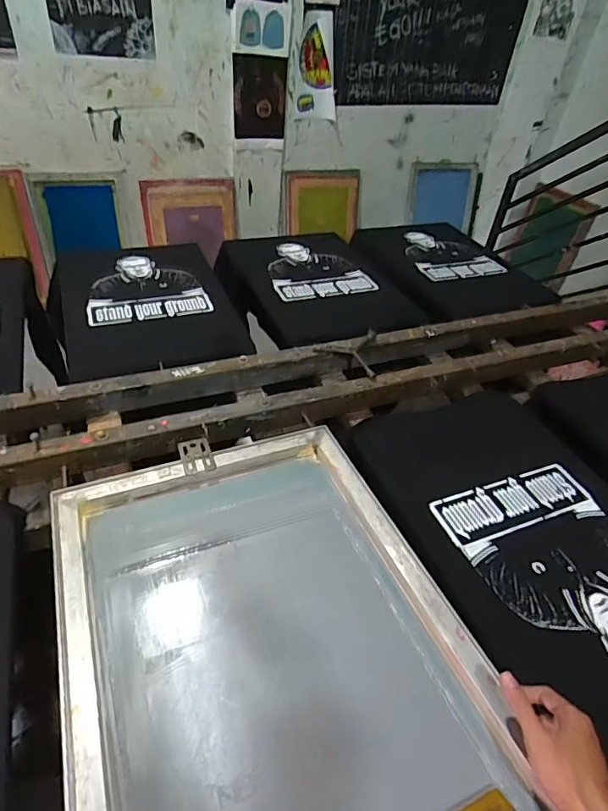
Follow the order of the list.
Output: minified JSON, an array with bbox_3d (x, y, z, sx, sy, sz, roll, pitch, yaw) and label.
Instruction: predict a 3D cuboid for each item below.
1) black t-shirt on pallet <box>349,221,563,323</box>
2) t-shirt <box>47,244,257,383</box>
[{"bbox_3d":[0.465,-0.459,1.564,0.438,0.028,0.611,-16,47,-16],"label":"black t-shirt on pallet"},{"bbox_3d":[-0.402,-0.261,1.246,0.453,0.043,0.640,-12,45,-20],"label":"t-shirt"}]

